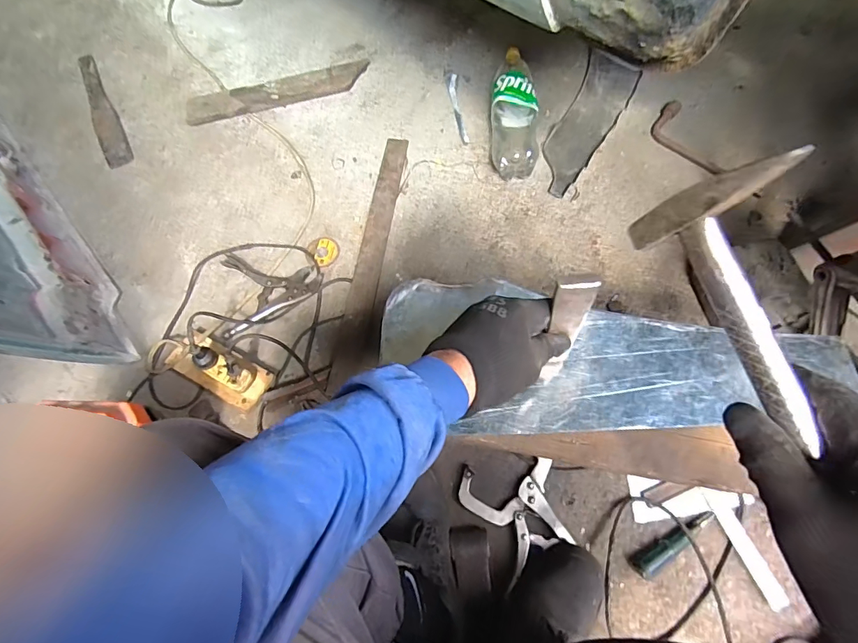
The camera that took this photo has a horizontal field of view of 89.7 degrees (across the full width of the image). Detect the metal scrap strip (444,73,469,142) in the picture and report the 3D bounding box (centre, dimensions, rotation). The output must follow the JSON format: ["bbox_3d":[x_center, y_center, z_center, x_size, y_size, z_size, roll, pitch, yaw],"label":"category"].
[{"bbox_3d":[0.065,-0.506,1.011,0.027,0.007,0.218,-8,68,0],"label":"metal scrap strip"}]

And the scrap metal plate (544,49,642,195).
[{"bbox_3d":[0.361,-0.456,0.980,0.125,0.012,0.426,24,72,12],"label":"scrap metal plate"}]

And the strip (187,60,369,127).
[{"bbox_3d":[-0.364,-0.562,1.048,0.437,0.031,0.076,-19,69,-5],"label":"strip"}]

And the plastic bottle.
[{"bbox_3d":[0.189,-0.466,0.951,0.098,0.084,0.335,2,69,4],"label":"plastic bottle"}]

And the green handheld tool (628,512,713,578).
[{"bbox_3d":[0.378,0.341,0.671,0.145,0.026,0.030,-32,70,-10],"label":"green handheld tool"}]

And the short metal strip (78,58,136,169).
[{"bbox_3d":[-0.817,-0.529,1.077,0.060,0.013,0.402,-23,70,-21],"label":"short metal strip"}]

